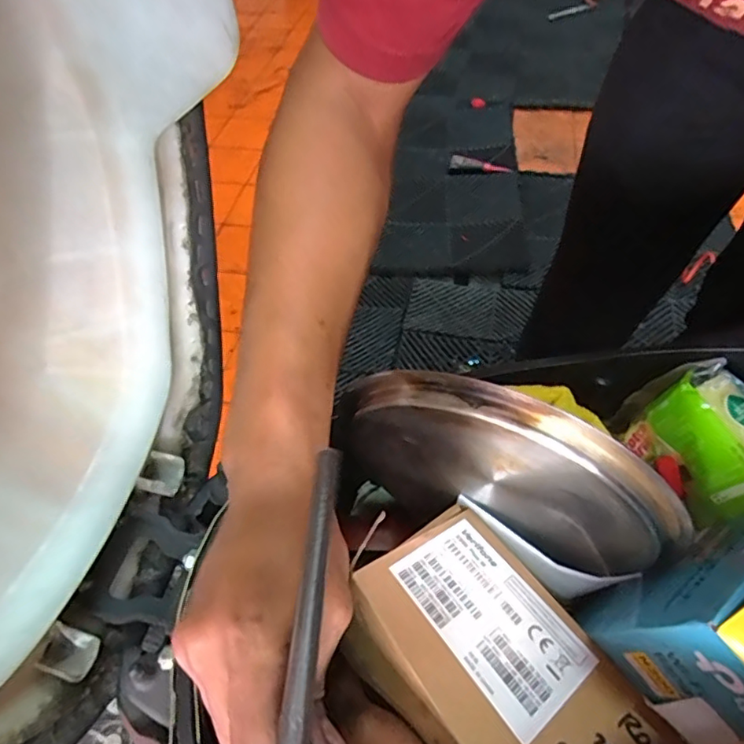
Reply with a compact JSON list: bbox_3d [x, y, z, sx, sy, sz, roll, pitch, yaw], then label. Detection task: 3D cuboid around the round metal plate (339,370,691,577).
[{"bbox_3d":[0.064,0.058,0.293,0.175,0.158,0.018,21,56,20],"label":"round metal plate"}]

